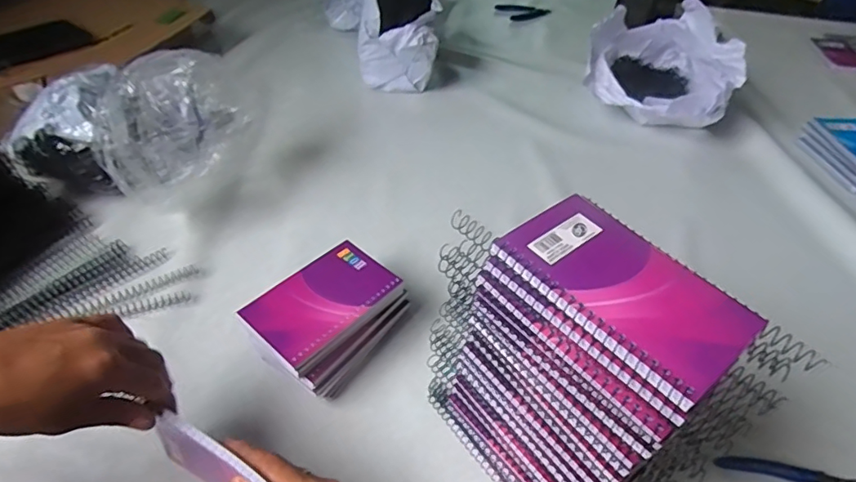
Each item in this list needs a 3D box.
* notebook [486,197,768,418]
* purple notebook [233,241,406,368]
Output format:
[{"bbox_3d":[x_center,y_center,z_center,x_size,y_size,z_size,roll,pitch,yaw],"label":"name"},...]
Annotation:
[{"bbox_3d":[0.110,0.023,0.288,0.083,0.007,0.128,-29,55,-28],"label":"notebook"},{"bbox_3d":[-0.095,0.051,0.470,0.079,0.015,0.130,33,52,25],"label":"purple notebook"}]

